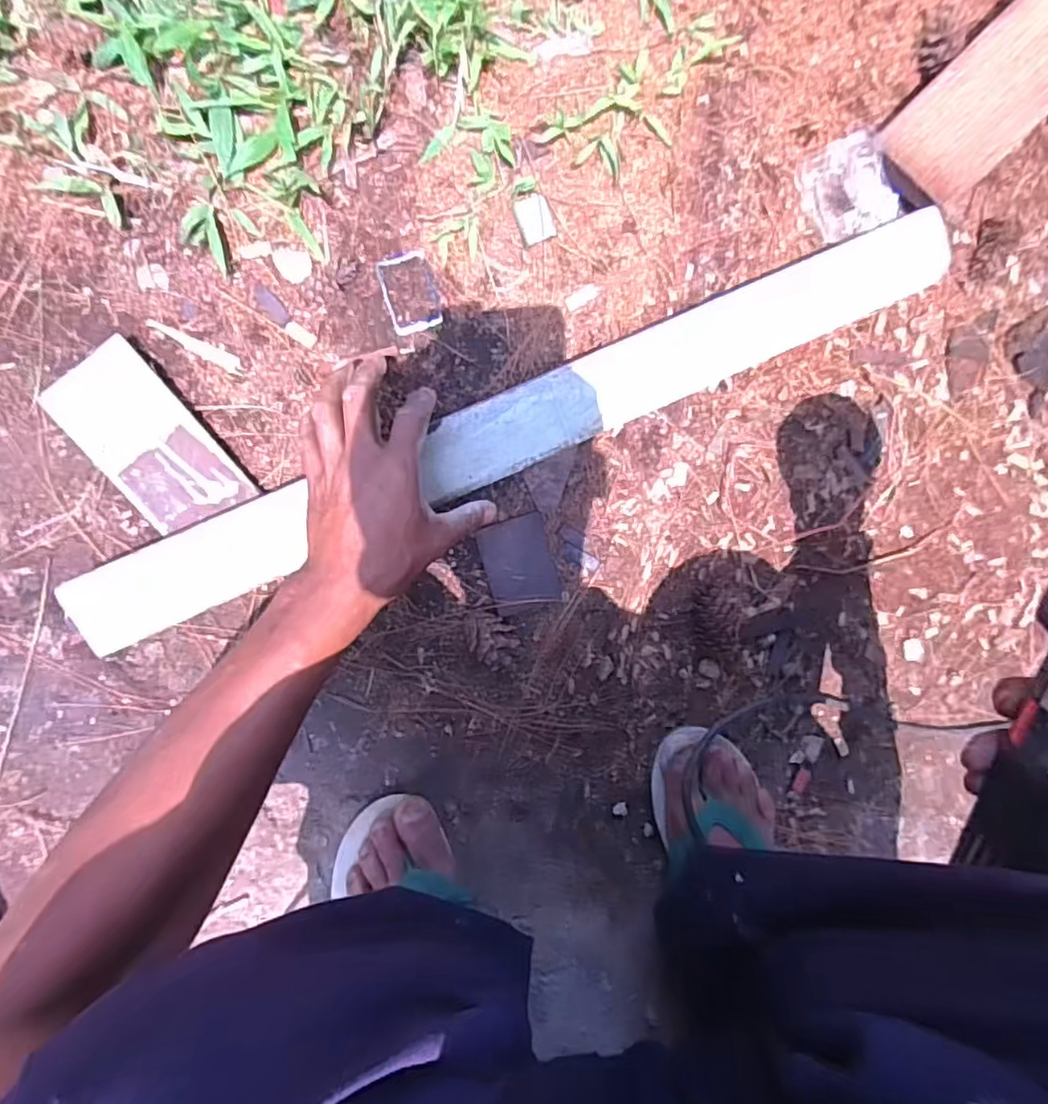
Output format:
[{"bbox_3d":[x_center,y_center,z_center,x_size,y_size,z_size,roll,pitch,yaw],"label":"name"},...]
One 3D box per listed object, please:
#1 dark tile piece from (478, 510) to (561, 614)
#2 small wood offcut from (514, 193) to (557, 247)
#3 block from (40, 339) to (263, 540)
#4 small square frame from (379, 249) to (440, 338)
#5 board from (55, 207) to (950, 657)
[{"bbox_3d":[-0.003,0.010,0.530,0.058,0.004,0.079,-16,93,-7],"label":"dark tile piece"},{"bbox_3d":[0.009,-0.273,0.505,0.028,0.008,0.036,-23,94,-7],"label":"small wood offcut"},{"bbox_3d":[-0.288,-0.083,0.475,0.077,0.023,0.146,-39,96,-5],"label":"block"},{"bbox_3d":[-0.092,-0.211,0.502,0.041,0.004,0.063,-16,93,-7],"label":"small square frame"},{"bbox_3d":[0.007,-0.100,0.469,0.707,0.041,0.060,-24,94,-3],"label":"board"}]

